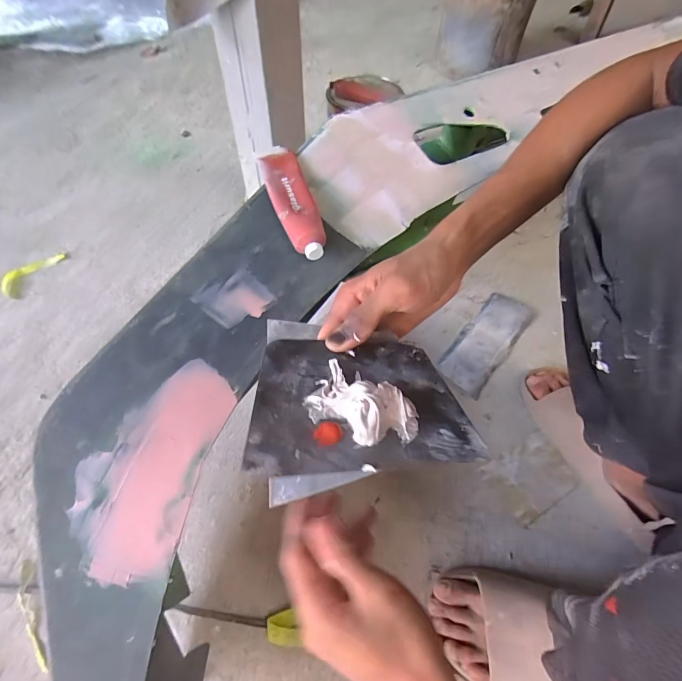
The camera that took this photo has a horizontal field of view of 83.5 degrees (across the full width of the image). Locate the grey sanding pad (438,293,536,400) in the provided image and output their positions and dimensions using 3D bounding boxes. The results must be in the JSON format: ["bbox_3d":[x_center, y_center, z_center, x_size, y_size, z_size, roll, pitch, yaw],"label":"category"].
[{"bbox_3d":[0.273,-0.006,0.705,0.086,0.007,0.238,36,64,20],"label":"grey sanding pad"}]

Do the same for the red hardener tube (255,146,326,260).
[{"bbox_3d":[-0.057,-0.162,0.448,0.046,0.031,0.170,-15,59,-10],"label":"red hardener tube"}]

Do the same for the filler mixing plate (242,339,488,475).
[{"bbox_3d":[0.013,0.031,0.236,0.131,0.014,0.094,1,46,-15],"label":"filler mixing plate"}]

